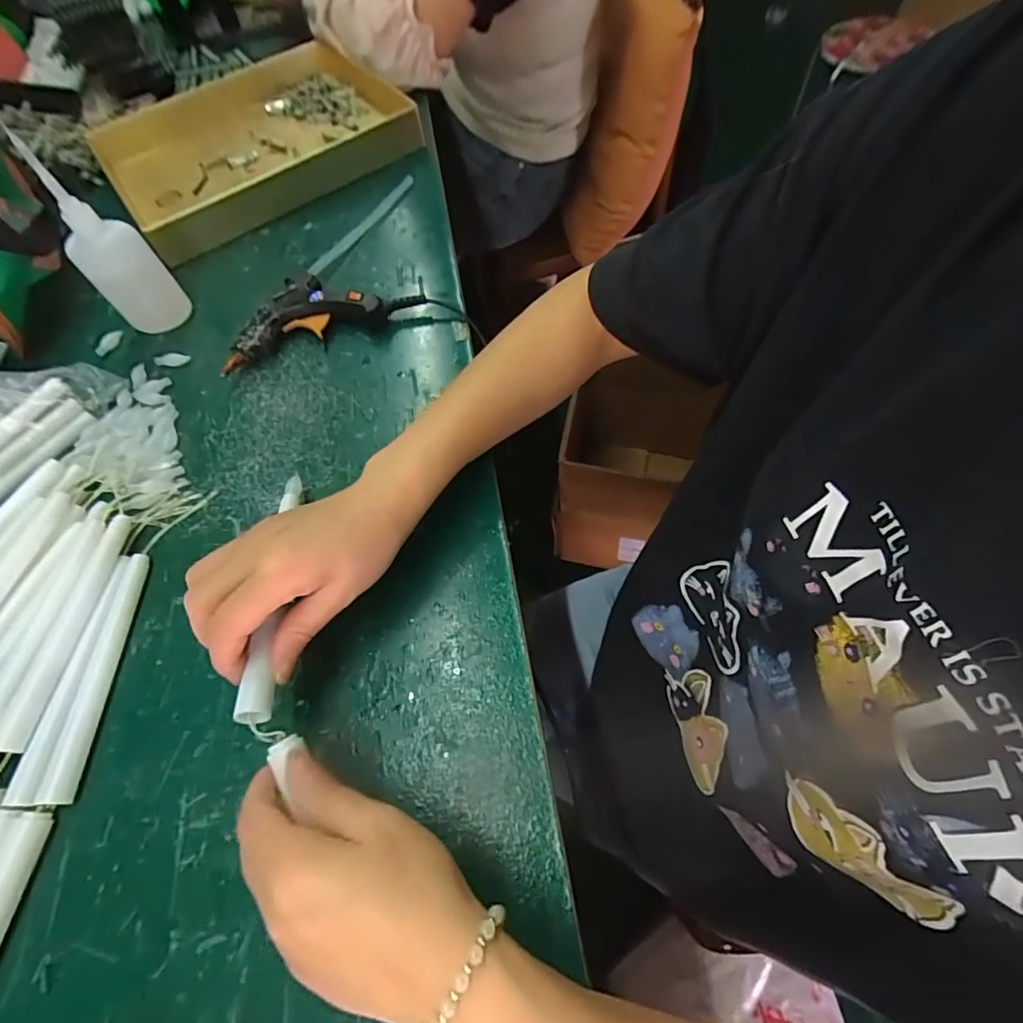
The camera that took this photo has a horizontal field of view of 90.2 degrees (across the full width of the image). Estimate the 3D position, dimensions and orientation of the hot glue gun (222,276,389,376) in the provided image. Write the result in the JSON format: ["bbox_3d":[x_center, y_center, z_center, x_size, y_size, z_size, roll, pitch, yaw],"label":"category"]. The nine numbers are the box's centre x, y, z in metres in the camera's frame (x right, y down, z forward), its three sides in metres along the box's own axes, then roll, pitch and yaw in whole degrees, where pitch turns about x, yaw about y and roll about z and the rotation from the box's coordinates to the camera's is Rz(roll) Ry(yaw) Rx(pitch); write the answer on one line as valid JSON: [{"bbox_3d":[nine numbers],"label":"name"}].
[{"bbox_3d":[-0.184,-0.171,0.447,0.141,0.029,0.067,-20,62,-7],"label":"hot glue gun"}]

